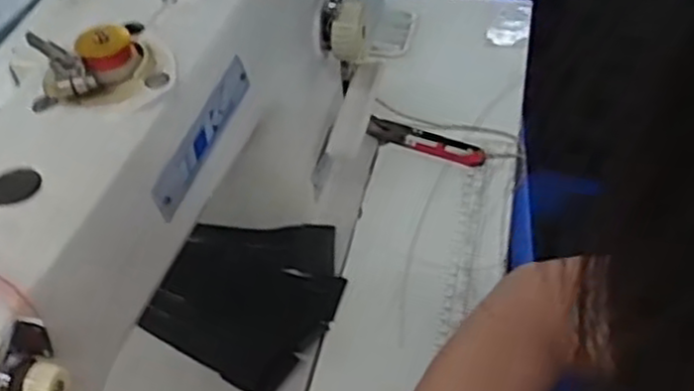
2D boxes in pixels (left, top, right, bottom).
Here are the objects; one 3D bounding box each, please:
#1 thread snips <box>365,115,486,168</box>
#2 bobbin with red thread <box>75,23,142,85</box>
[{"bbox_3d":[0.064,-0.045,0.609,0.102,0.008,0.020,19,51,22],"label":"thread snips"},{"bbox_3d":[-0.108,-0.066,0.336,0.025,0.018,0.025,-22,48,-14],"label":"bobbin with red thread"}]

